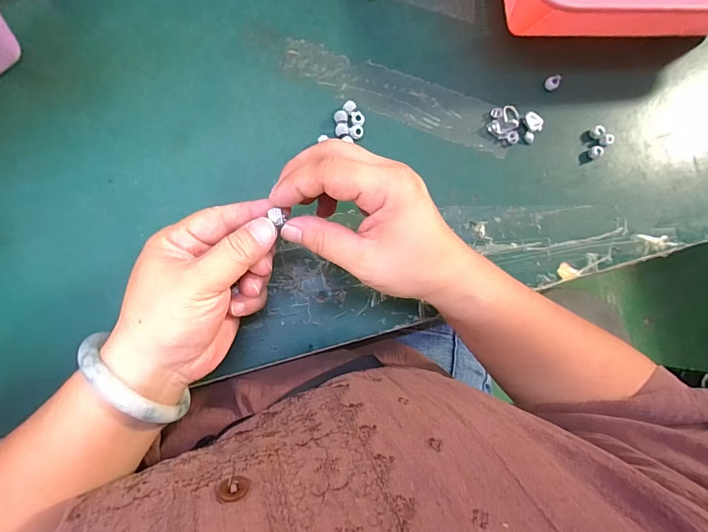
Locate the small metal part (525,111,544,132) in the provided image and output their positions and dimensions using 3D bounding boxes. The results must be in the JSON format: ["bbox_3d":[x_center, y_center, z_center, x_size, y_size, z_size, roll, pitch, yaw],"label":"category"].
[{"bbox_3d":[0.151,-0.121,0.325,0.012,0.006,0.017,-33,89,-9],"label":"small metal part"}]

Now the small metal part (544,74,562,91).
[{"bbox_3d":[0.171,-0.157,0.331,0.011,0.008,0.012,1,84,-7],"label":"small metal part"}]

